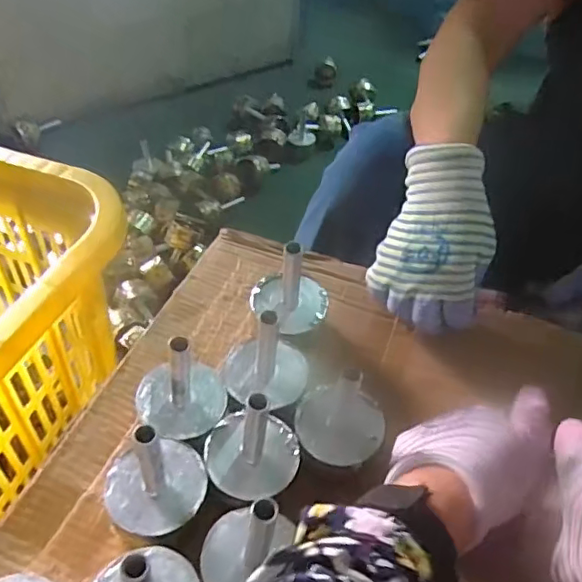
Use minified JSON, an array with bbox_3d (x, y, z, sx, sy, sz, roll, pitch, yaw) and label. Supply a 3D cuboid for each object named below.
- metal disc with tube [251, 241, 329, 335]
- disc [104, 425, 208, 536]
[{"bbox_3d":[-0.002,-0.008,0.442,0.062,0.067,0.055,5,47,4],"label":"metal disc with tube"},{"bbox_3d":[-0.082,0.101,0.336,0.059,0.070,0.055,0,47,0],"label":"disc"}]

